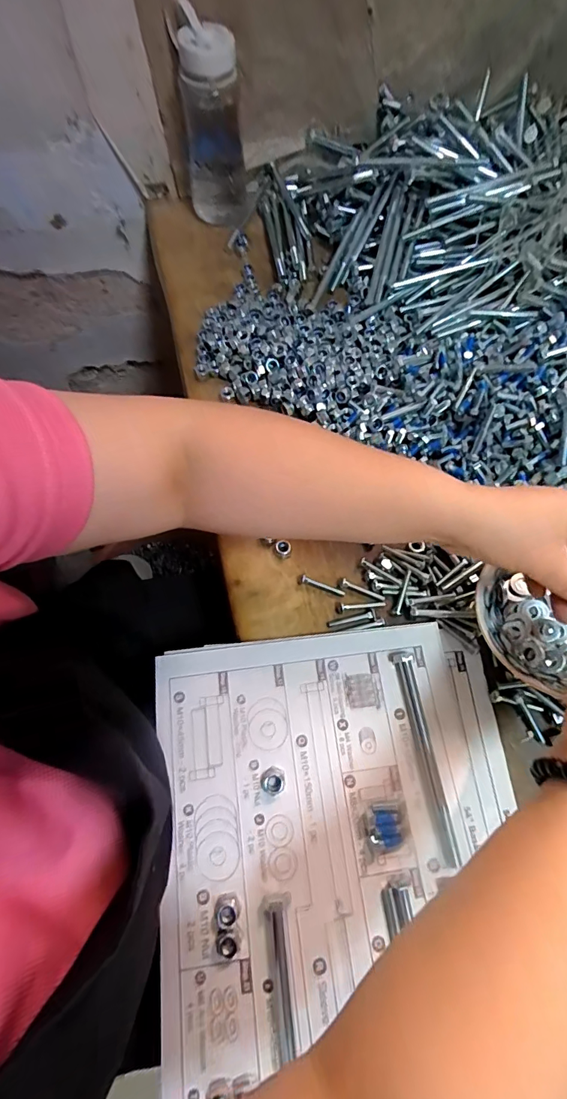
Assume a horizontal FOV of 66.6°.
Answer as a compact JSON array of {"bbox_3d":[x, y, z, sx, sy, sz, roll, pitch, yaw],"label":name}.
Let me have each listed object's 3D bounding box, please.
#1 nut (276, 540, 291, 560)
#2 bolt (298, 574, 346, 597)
[{"bbox_3d":[0.000,0.000,0.406,0.015,0.009,0.015,0,68,0],"label":"nut"},{"bbox_3d":[0.035,0.033,0.397,0.044,0.009,0.008,18,69,7],"label":"bolt"}]

